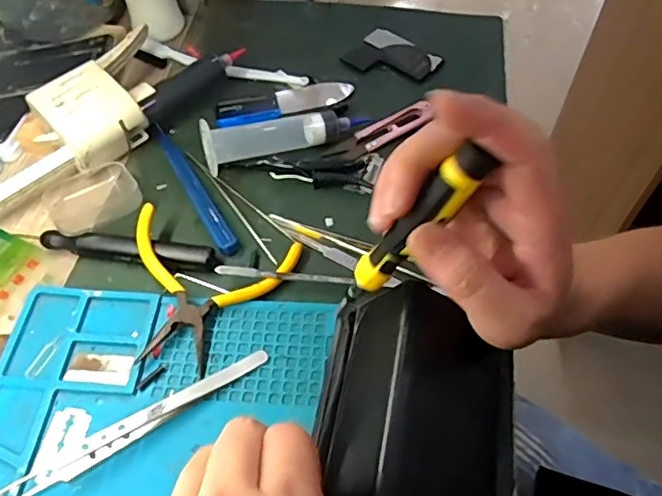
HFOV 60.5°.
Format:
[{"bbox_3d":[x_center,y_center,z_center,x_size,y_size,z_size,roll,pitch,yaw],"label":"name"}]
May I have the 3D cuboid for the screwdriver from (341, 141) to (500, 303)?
[{"bbox_3d":[0.034,-0.007,0.252,0.012,0.105,0.013,11,51,-24],"label":"screwdriver"}]

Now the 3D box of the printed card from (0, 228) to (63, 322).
[{"bbox_3d":[-0.236,0.016,0.407,0.072,0.006,0.052,24,58,16],"label":"printed card"}]

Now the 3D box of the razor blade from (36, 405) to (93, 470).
[{"bbox_3d":[-0.155,0.112,0.329,0.023,0.004,0.040,7,55,5],"label":"razor blade"}]

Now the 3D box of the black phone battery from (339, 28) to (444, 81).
[{"bbox_3d":[0.056,-0.175,0.522,0.079,0.012,0.058,38,63,23],"label":"black phone battery"}]

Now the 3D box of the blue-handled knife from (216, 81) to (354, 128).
[{"bbox_3d":[-0.041,-0.129,0.500,0.118,0.008,0.037,-16,57,-12],"label":"blue-handled knife"}]

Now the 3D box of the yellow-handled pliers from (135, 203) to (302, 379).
[{"bbox_3d":[-0.086,0.027,0.375,0.111,0.021,0.104,8,55,6],"label":"yellow-handled pliers"}]

